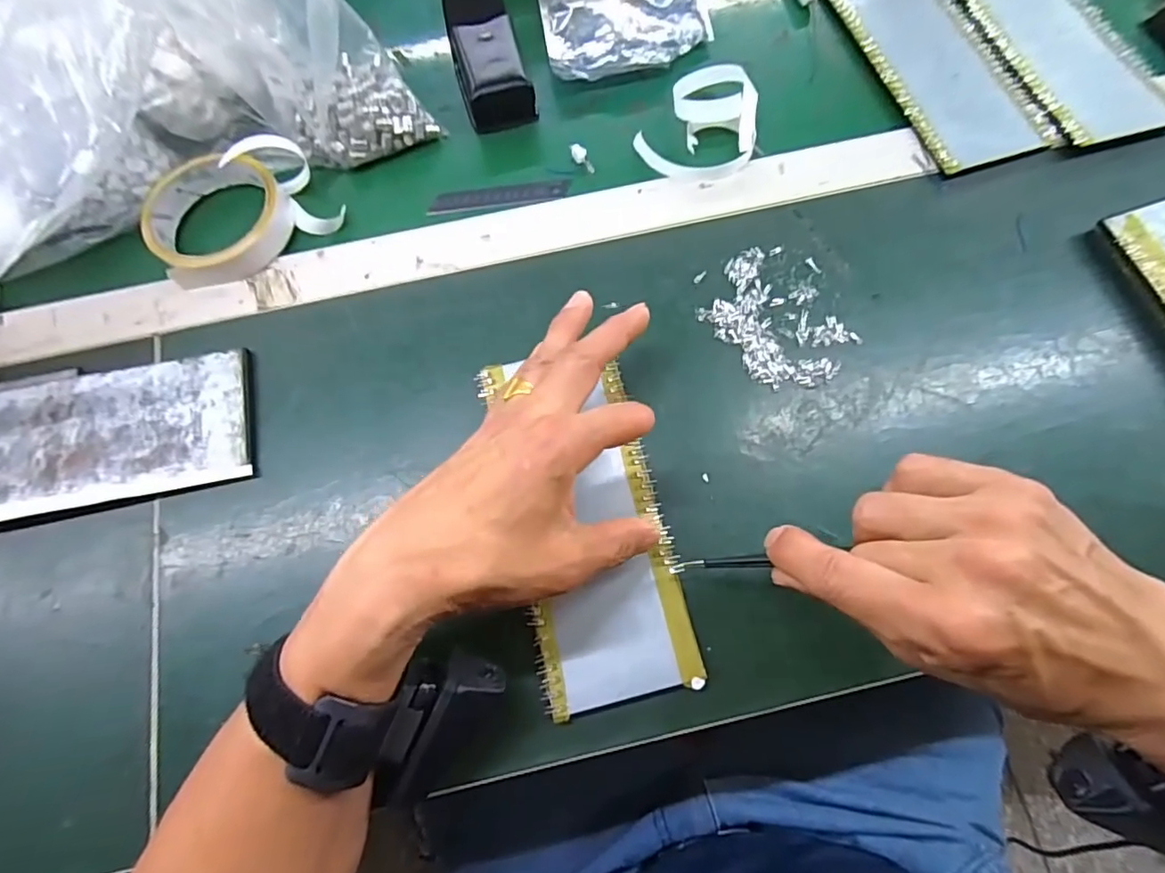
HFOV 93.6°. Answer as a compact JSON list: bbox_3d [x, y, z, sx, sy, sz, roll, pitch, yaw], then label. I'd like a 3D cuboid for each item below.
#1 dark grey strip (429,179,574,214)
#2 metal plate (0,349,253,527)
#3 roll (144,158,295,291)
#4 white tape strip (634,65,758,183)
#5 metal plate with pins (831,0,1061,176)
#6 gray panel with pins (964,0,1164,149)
[{"bbox_3d":[-0.059,-0.171,0.389,0.099,0.004,0.019,-8,73,-1],"label":"dark grey strip"},{"bbox_3d":[-0.302,0.002,0.326,0.200,0.005,0.086,-11,73,-7],"label":"metal plate"},{"bbox_3d":[-0.245,-0.150,0.369,0.088,0.025,0.090,0,73,2],"label":"roll"},{"bbox_3d":[0.087,-0.218,0.381,0.073,0.019,0.084,38,78,12],"label":"white tape strip"},{"bbox_3d":[0.257,-0.280,0.403,0.082,0.009,0.197,-17,74,-3],"label":"metal plate with pins"},{"bbox_3d":[0.350,-0.296,0.405,0.089,0.017,0.198,-13,73,-2],"label":"gray panel with pins"}]

